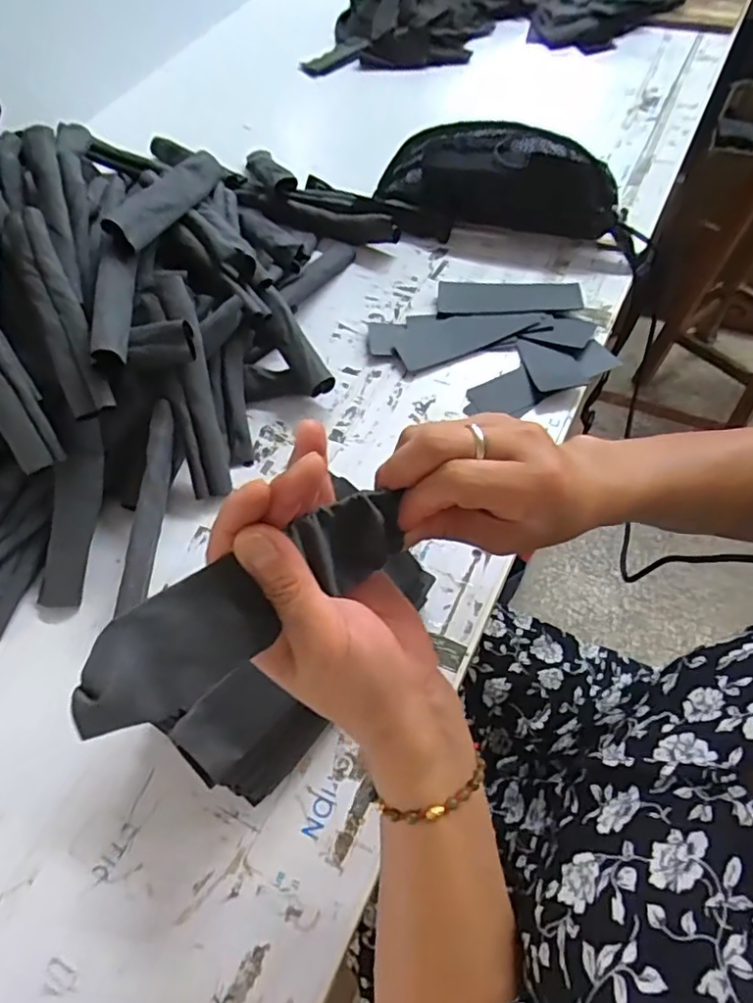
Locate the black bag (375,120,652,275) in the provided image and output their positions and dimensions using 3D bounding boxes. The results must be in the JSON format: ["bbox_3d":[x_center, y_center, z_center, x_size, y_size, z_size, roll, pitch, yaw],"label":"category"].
[{"bbox_3d":[0.161,-0.366,0.687,0.316,0.091,0.087,22,62,17],"label":"black bag"}]

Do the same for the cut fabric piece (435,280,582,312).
[{"bbox_3d":[0.140,-0.219,0.645,0.147,0.006,0.049,6,58,11],"label":"cut fabric piece"}]

